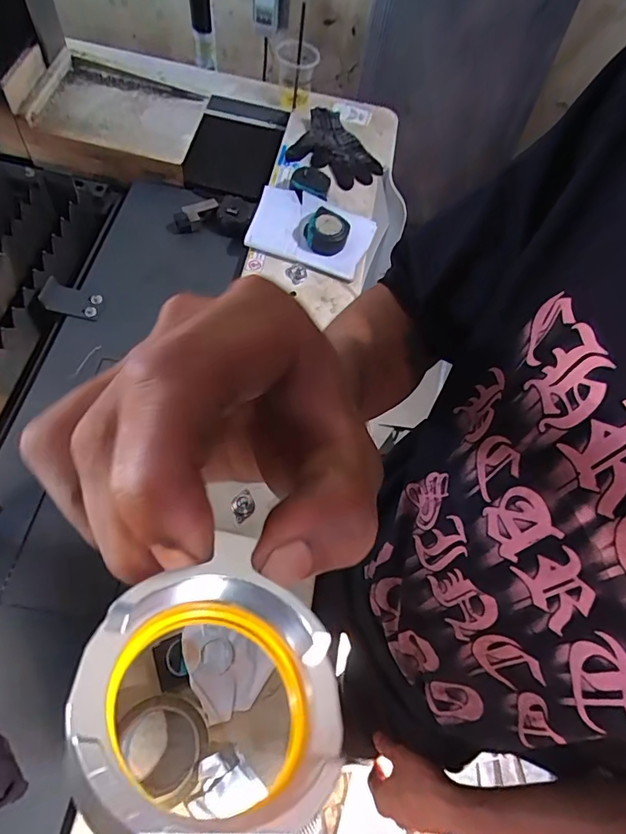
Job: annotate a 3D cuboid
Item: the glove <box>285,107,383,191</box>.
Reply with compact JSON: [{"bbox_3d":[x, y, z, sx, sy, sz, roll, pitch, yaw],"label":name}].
[{"bbox_3d":[0.036,-0.539,0.985,0.164,0.040,0.203,-34,72,-21],"label":"glove"}]

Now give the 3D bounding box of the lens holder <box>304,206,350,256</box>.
[{"bbox_3d":[0.025,-0.330,0.858,0.076,0.046,0.079,10,63,-2],"label":"lens holder"}]

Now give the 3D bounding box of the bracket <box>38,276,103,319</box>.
[{"bbox_3d":[-0.387,-0.190,0.773,0.086,0.031,0.055,13,63,0],"label":"bracket"}]

